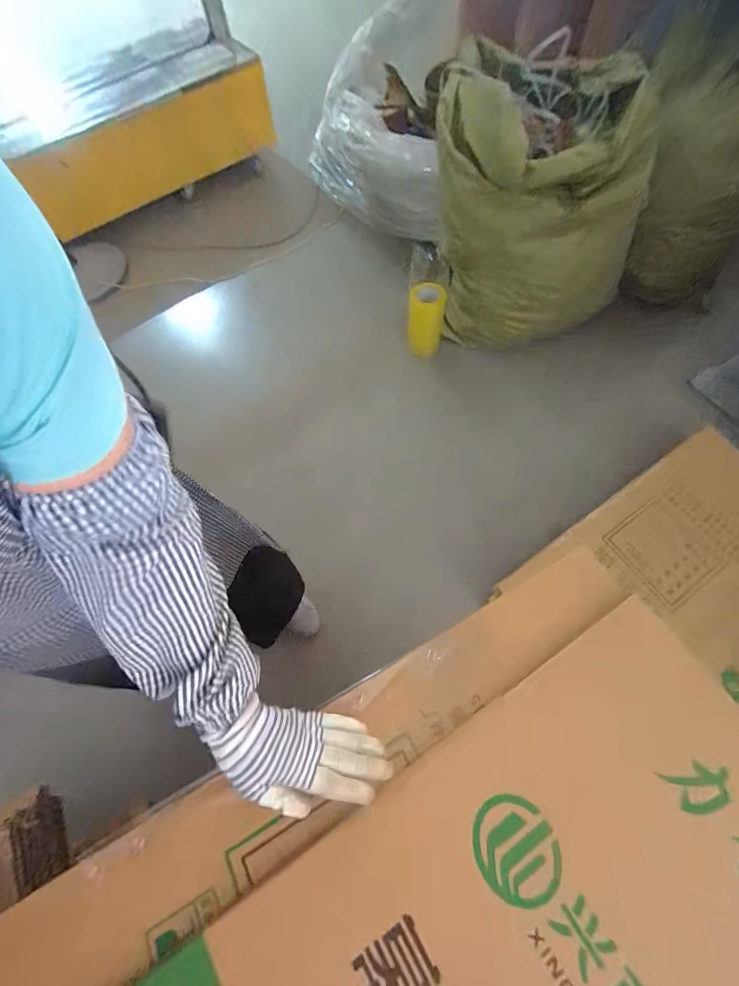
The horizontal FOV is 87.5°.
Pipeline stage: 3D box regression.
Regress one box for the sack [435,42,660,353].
[{"bbox_3d":[0.528,-0.940,1.337,0.589,0.661,0.507,4,67,4],"label":"sack"}]

